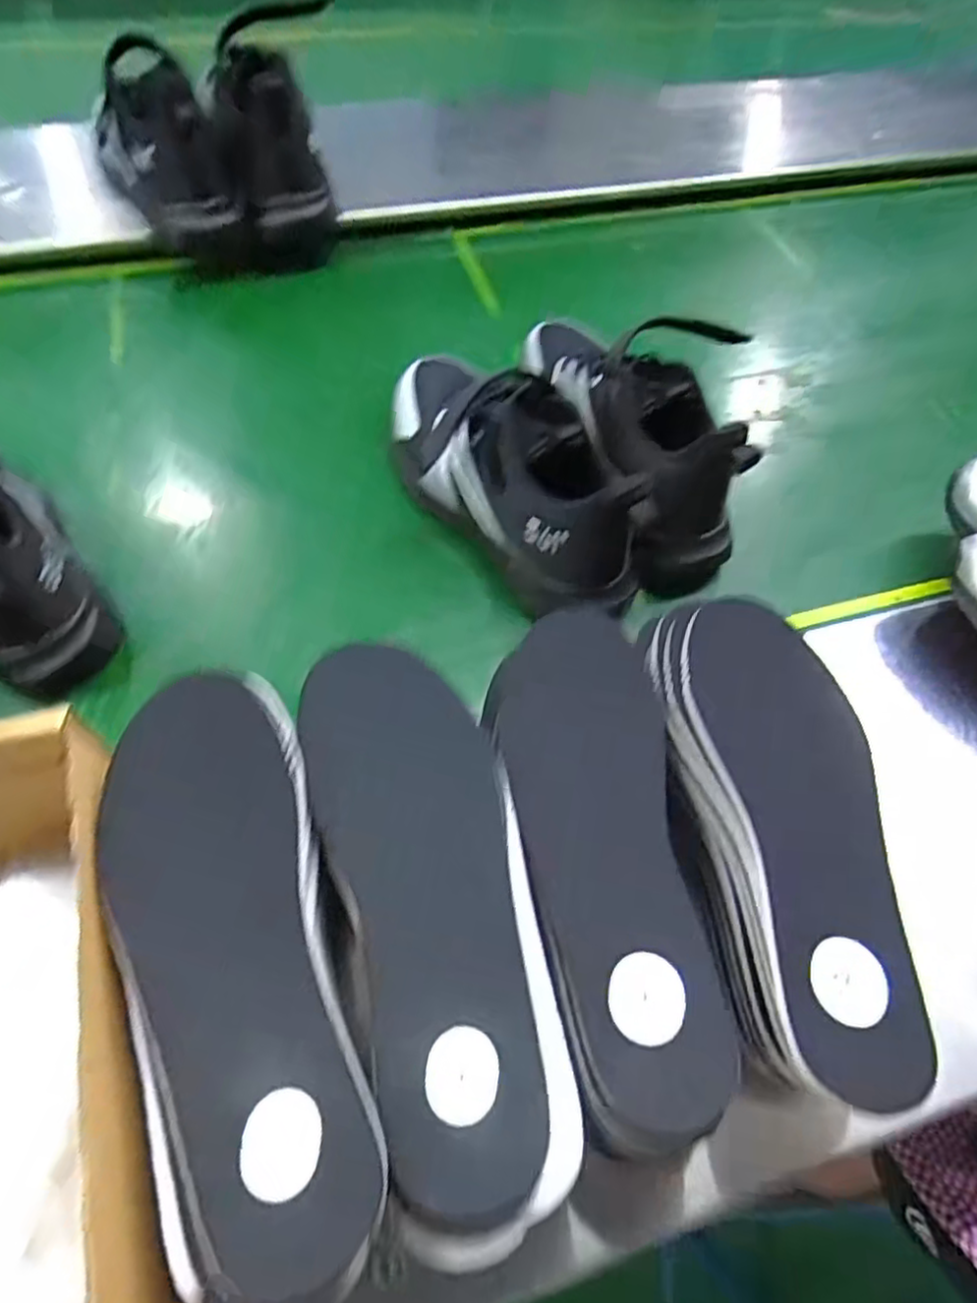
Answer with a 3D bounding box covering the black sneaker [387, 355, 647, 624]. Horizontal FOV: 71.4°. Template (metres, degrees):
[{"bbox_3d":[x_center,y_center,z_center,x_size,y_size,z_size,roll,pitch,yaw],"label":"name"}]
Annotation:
[{"bbox_3d":[0.007,-0.121,0.445,0.079,0.095,0.226,-29,64,-19],"label":"black sneaker"}]

